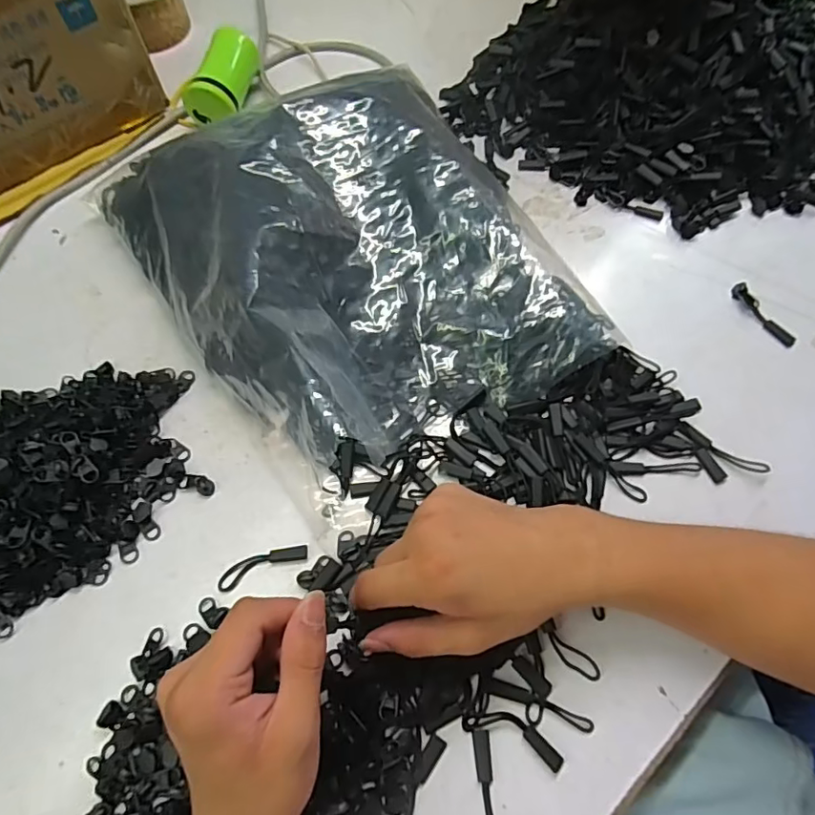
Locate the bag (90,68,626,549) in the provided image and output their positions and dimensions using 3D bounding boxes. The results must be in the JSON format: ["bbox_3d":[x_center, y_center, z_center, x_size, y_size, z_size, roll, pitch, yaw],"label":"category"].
[{"bbox_3d":[-0.040,-0.117,0.392,0.265,0.083,0.330,-33,70,-14],"label":"bag"}]

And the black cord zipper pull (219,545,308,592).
[{"bbox_3d":[-0.092,0.099,0.338,0.057,0.004,0.015,-21,68,-9],"label":"black cord zipper pull"}]

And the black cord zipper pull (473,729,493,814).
[{"bbox_3d":[0.043,0.207,0.283,0.009,0.007,0.060,-4,66,-2],"label":"black cord zipper pull"}]

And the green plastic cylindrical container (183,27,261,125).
[{"bbox_3d":[-0.176,-0.313,0.504,0.048,0.041,0.095,7,66,3],"label":"green plastic cylindrical container"}]

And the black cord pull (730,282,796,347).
[{"bbox_3d":[0.276,-0.072,0.411,0.013,0.006,0.061,-30,69,-13],"label":"black cord pull"}]

